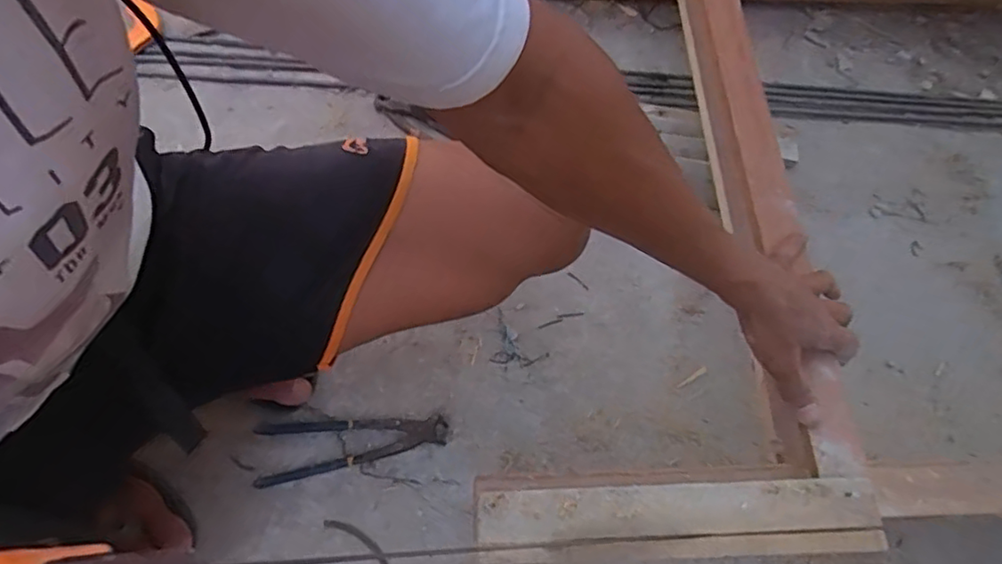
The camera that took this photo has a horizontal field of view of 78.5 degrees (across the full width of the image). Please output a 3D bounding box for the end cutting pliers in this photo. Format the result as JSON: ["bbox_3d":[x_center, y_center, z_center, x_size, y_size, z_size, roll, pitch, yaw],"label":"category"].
[{"bbox_3d":[-0.175,0.184,0.721,0.216,0.016,0.068,-10,64,-8],"label":"end cutting pliers"}]

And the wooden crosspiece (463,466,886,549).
[{"bbox_3d":[0.129,0.168,0.463,0.292,0.024,0.050,-1,63,-3],"label":"wooden crosspiece"}]

